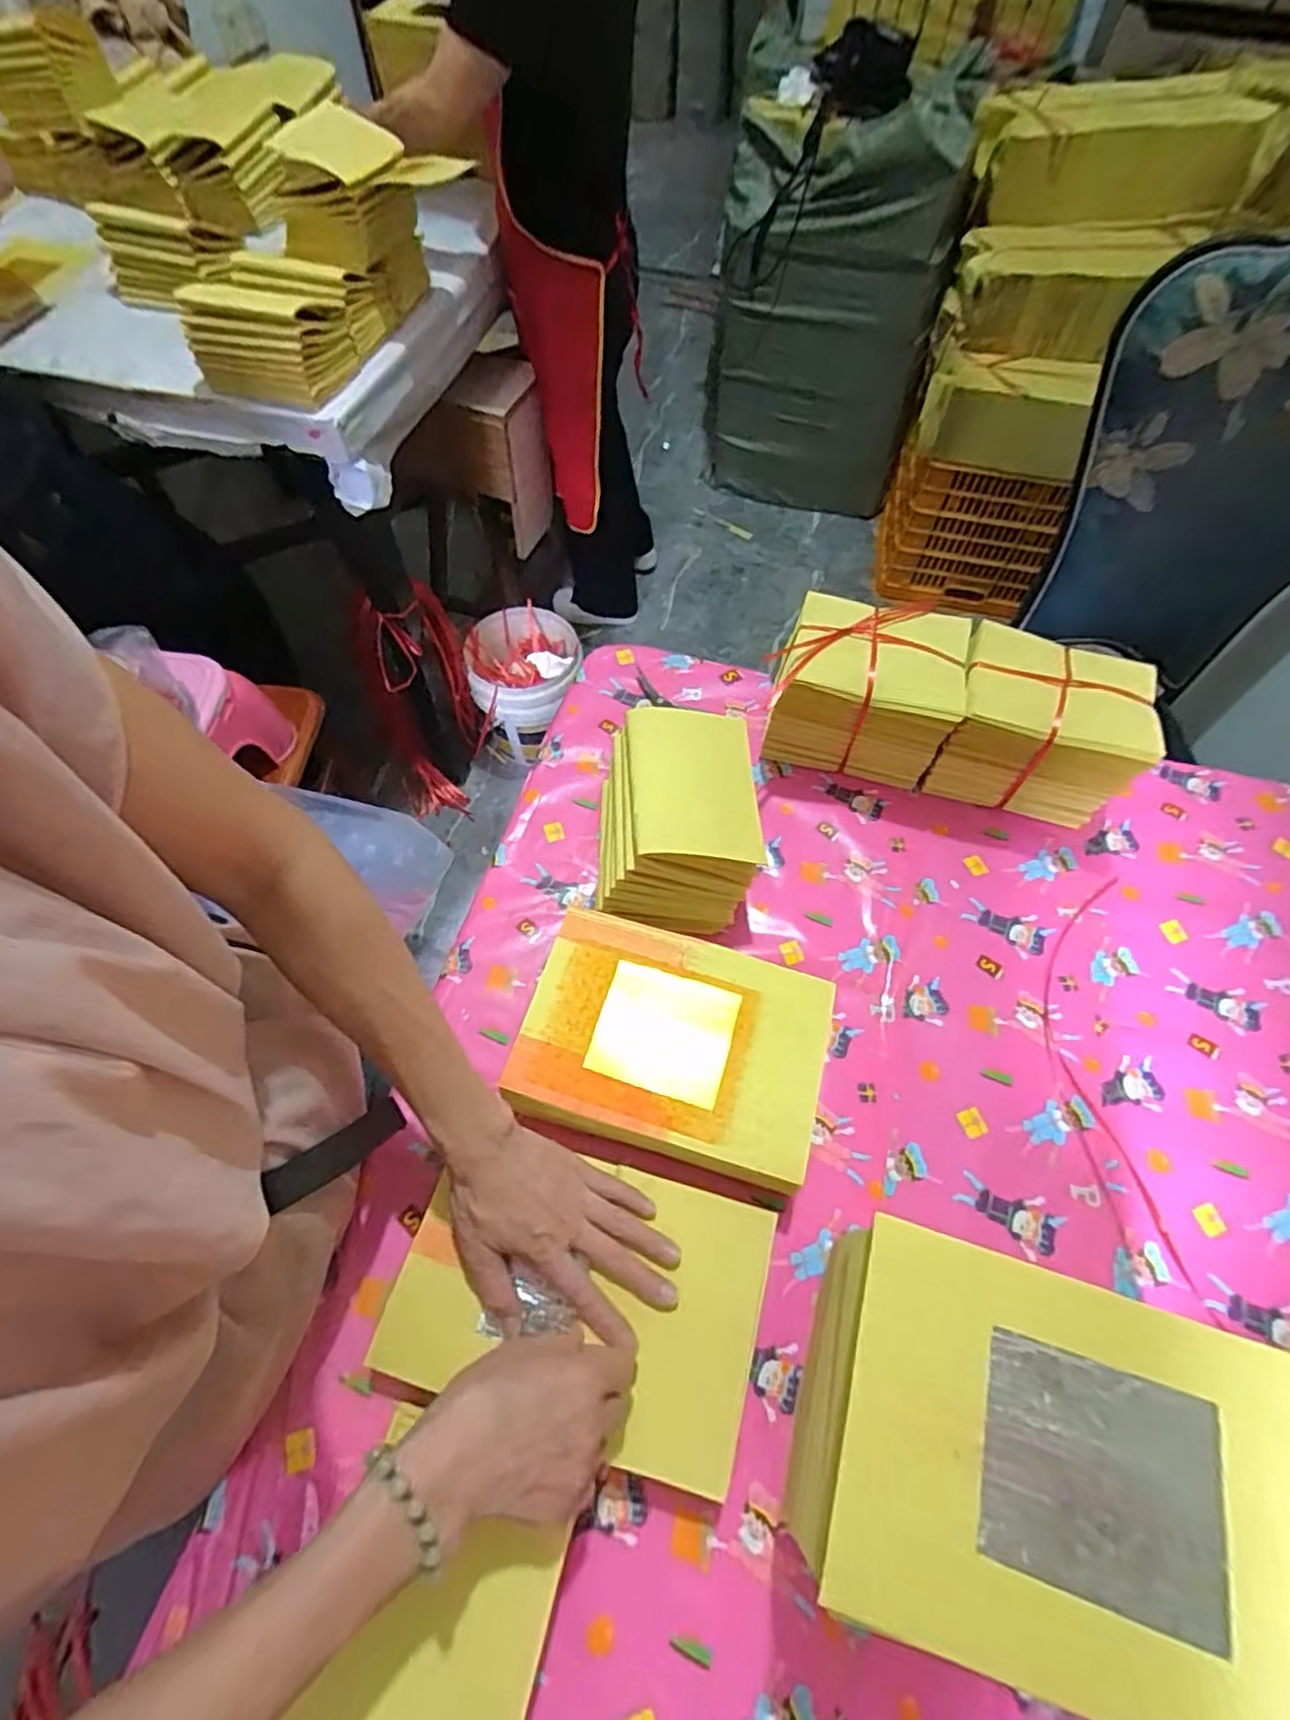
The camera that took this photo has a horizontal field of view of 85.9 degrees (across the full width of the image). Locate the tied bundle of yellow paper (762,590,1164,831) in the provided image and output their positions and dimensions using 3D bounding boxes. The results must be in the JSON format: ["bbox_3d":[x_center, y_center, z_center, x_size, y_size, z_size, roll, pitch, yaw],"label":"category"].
[{"bbox_3d":[0.292,-0.145,0.683,0.324,0.132,0.122,14,61,7],"label":"tied bundle of yellow paper"}]

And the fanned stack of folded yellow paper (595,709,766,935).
[{"bbox_3d":[0.028,-0.042,0.626,0.136,0.096,0.178,4,60,1],"label":"fanned stack of folded yellow paper"}]

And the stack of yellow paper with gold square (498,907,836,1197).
[{"bbox_3d":[0.022,0.148,0.561,0.227,0.060,0.164,13,61,7],"label":"stack of yellow paper with gold square"}]

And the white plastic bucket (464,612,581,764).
[{"bbox_3d":[-0.266,-0.378,1.594,0.236,0.290,0.259,0,60,-1],"label":"white plastic bucket"}]

